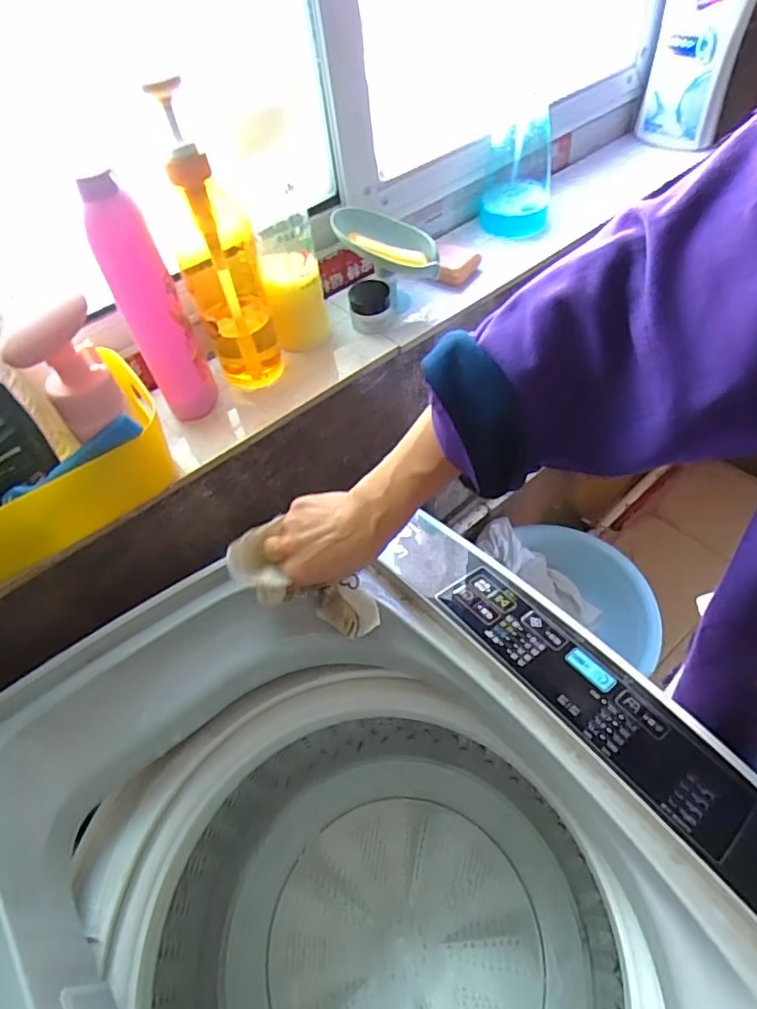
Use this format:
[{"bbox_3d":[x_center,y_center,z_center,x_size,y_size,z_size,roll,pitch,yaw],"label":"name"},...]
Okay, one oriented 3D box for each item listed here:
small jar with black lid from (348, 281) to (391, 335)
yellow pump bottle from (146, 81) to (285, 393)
[{"bbox_3d":[-0.008,-0.199,0.567,0.042,0.039,0.034,-3,51,4],"label":"small jar with black lid"},{"bbox_3d":[-0.135,-0.209,0.468,0.063,0.240,0.062,-16,51,-7],"label":"yellow pump bottle"}]

